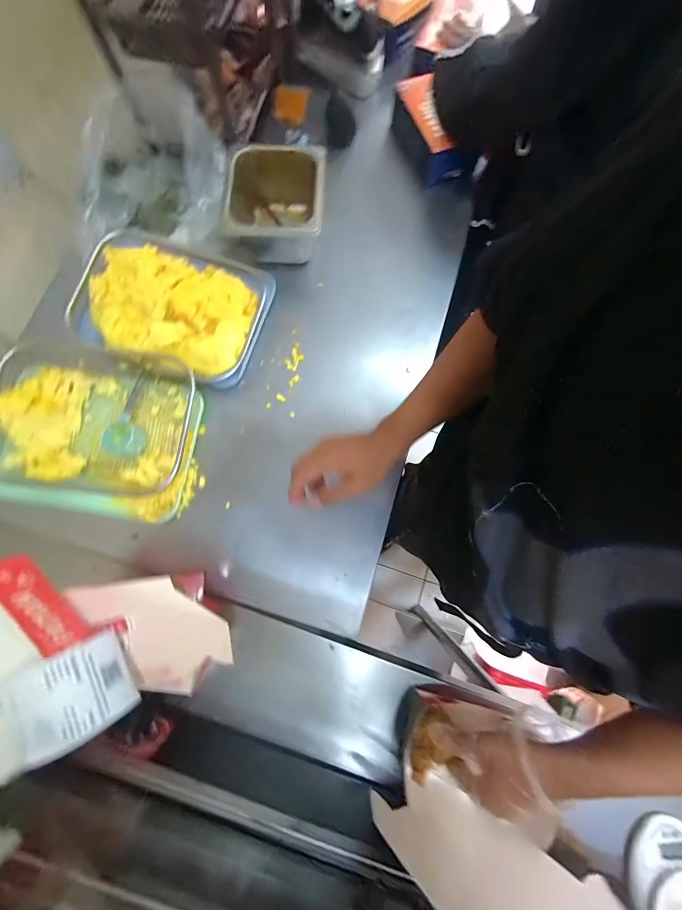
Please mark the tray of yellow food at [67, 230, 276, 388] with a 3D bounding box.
[{"bbox_3d":[-0.278,-0.252,0.539,0.289,0.068,0.215,17,79,2],"label":"tray of yellow food"}]

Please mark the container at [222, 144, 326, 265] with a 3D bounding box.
[{"bbox_3d":[-0.107,-0.418,0.562,0.156,0.085,0.168,4,79,-1],"label":"container"}]

